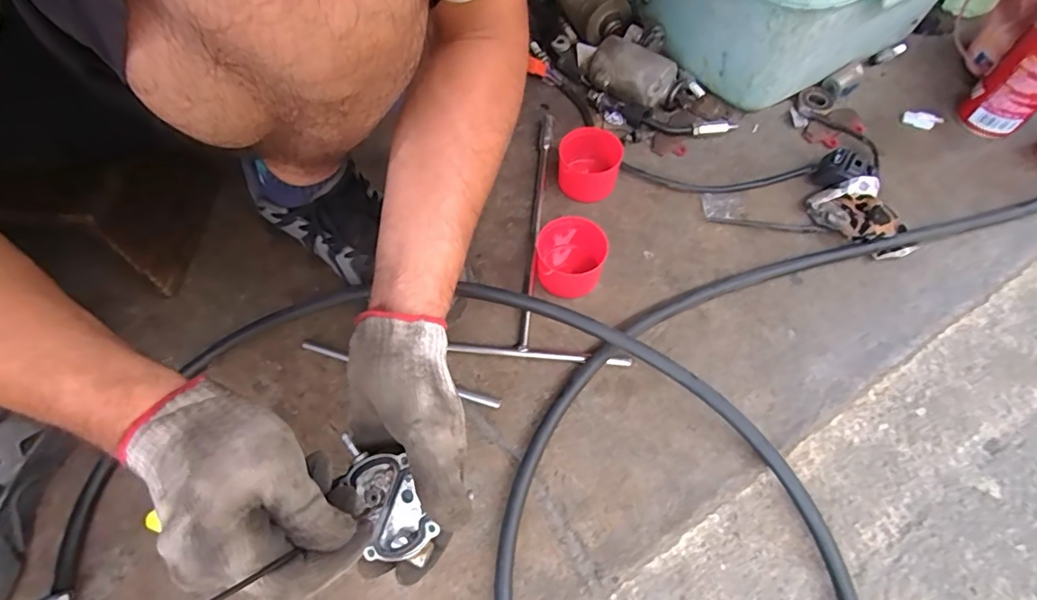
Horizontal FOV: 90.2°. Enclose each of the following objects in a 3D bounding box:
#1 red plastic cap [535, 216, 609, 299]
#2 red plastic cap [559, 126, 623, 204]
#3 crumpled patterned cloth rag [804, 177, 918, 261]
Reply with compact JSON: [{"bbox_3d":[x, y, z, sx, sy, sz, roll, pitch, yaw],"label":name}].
[{"bbox_3d":[0.048,-0.042,0.502,0.067,0.048,0.058,24,65,14],"label":"red plastic cap"},{"bbox_3d":[0.077,-0.147,0.562,0.063,0.042,0.070,16,63,10],"label":"red plastic cap"},{"bbox_3d":[0.348,-0.081,0.521,0.062,0.031,0.095,-27,65,-12],"label":"crumpled patterned cloth rag"}]

